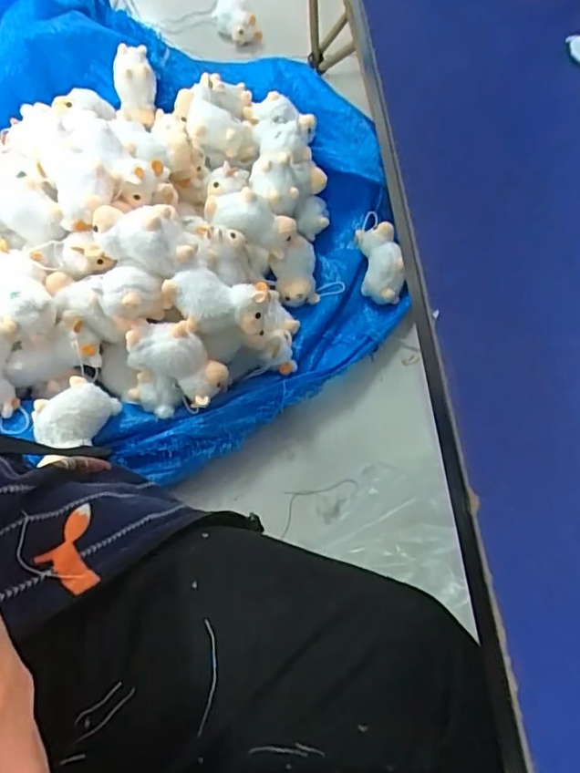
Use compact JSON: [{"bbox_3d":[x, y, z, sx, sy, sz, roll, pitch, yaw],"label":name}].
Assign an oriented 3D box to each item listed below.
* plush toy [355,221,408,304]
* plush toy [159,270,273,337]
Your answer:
[{"bbox_3d":[0.139,-0.198,0.849,0.058,0.055,0.118,-4,62,-3],"label":"plush toy"},{"bbox_3d":[-0.091,-0.099,0.682,0.131,0.077,0.062,12,61,-15],"label":"plush toy"}]

